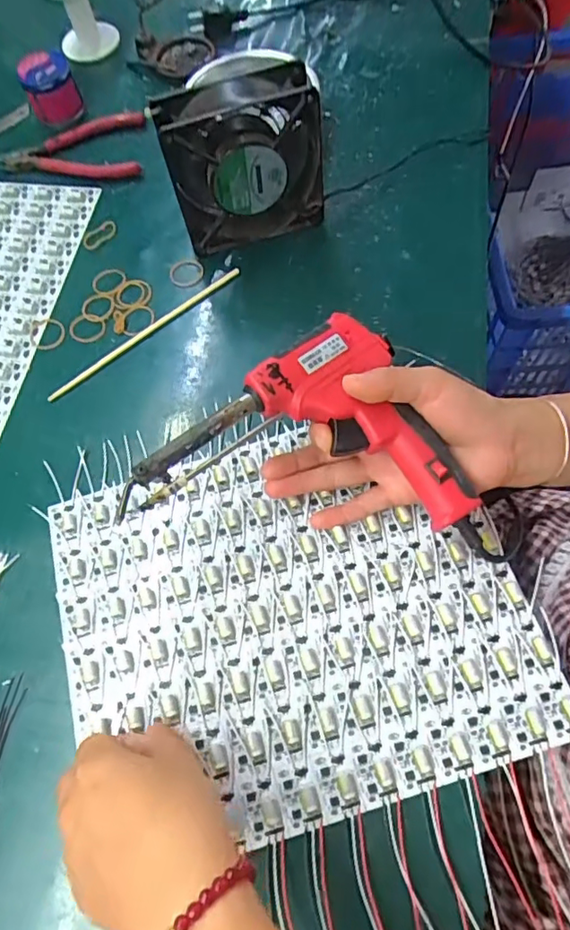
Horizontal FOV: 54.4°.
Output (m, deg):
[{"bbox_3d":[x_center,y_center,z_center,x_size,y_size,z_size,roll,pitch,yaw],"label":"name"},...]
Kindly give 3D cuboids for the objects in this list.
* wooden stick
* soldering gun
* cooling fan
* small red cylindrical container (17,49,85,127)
[{"bbox_3d":[-0.115,-0.112,0.465,0.191,0.011,0.007,-36,68,-14],"label":"wooden stick"},{"bbox_3d":[0.027,-0.022,0.345,0.231,0.050,0.132,3,64,4],"label":"soldering gun"},{"bbox_3d":[-0.033,-0.247,0.463,0.123,0.130,0.050,-17,65,-2],"label":"cooling fan"},{"bbox_3d":[-0.249,-0.401,0.589,0.052,0.061,0.052,-1,64,2],"label":"small red cylindrical container"}]

